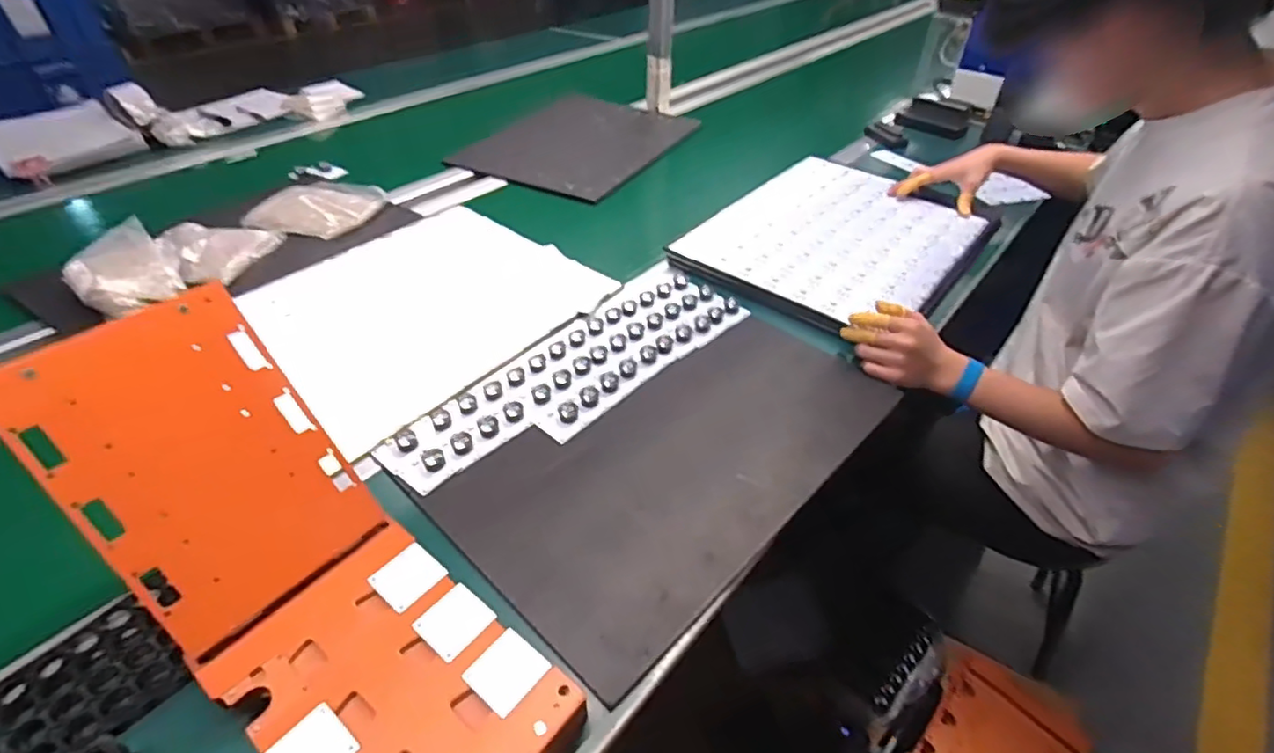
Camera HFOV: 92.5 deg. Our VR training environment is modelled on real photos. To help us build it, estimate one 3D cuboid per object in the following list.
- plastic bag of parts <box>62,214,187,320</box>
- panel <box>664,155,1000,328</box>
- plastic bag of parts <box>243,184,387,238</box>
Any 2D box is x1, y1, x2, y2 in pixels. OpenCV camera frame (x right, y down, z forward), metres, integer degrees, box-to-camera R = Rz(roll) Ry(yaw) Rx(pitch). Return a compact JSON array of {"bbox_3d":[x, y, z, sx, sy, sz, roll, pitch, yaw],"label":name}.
[{"bbox_3d":[-0.700,-0.143,0.829,0.166,0.052,0.117,33,50,32],"label":"plastic bag of parts"},{"bbox_3d":[0.328,-0.229,0.975,0.349,0.038,0.465,31,49,31],"label":"panel"},{"bbox_3d":[-0.542,-0.282,1.032,0.196,0.032,0.164,9,41,10],"label":"plastic bag of parts"}]

